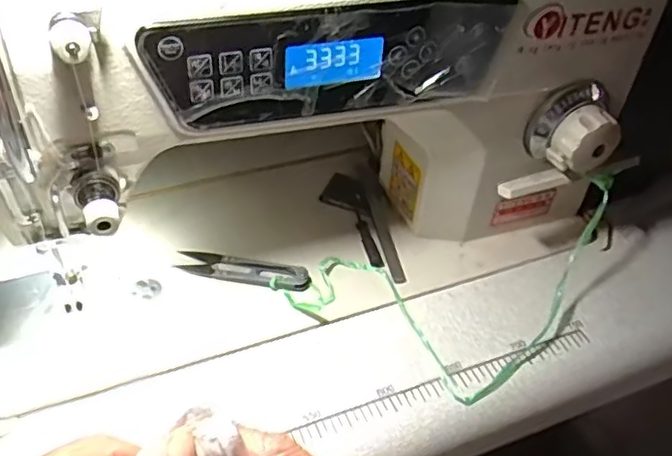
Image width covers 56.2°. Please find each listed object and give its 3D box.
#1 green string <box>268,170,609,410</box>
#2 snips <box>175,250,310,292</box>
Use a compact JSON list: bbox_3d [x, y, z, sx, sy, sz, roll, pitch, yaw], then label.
[{"bbox_3d":[0.080,0.009,0.452,0.179,0.069,0.185,27,47,23],"label":"green string"},{"bbox_3d":[-0.068,0.031,0.464,0.097,0.010,0.024,11,43,8],"label":"snips"}]

